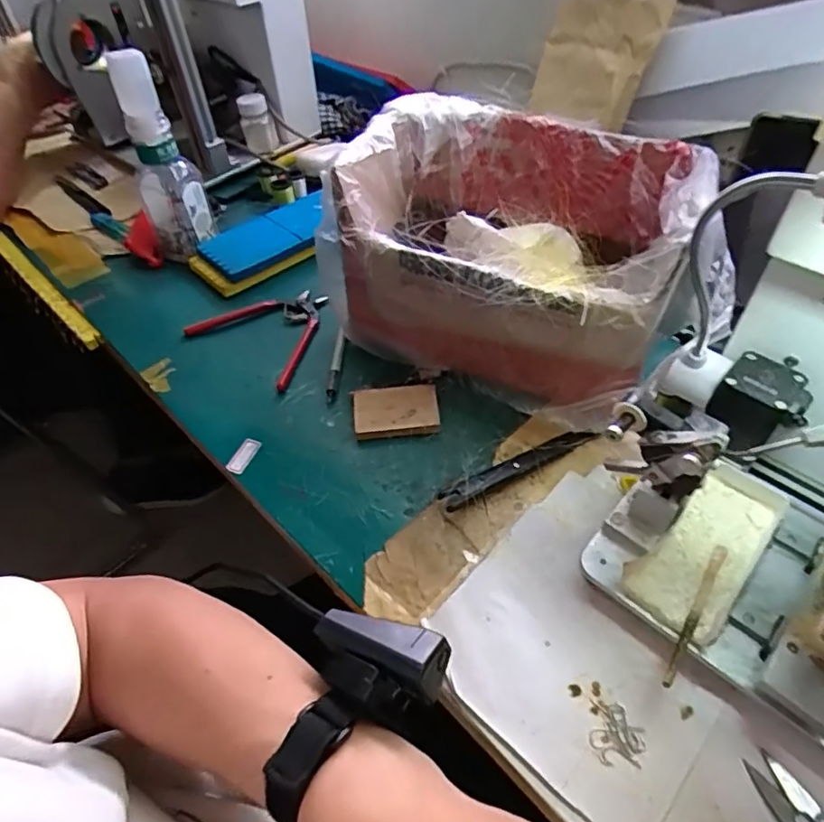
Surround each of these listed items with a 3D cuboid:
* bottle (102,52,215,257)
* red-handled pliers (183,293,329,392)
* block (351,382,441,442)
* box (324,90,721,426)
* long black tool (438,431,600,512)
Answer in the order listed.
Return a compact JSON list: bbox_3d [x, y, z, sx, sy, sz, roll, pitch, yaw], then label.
[{"bbox_3d":[-0.264,-0.256,0.592,0.069,0.196,0.057,-22,53,-15],"label":"bottle"},{"bbox_3d":[-0.139,-0.088,0.571,0.133,0.009,0.121,28,57,22],"label":"red-handled pliers"},{"bbox_3d":[-0.014,-0.001,0.489,0.072,0.014,0.051,-5,51,-2],"label":"block"},{"bbox_3d":[0.088,-0.135,0.496,0.268,0.164,0.206,26,56,22],"label":"box"},{"bbox_3d":[0.087,0.043,0.447,0.141,0.014,0.018,-23,53,-16],"label":"long black tool"}]

